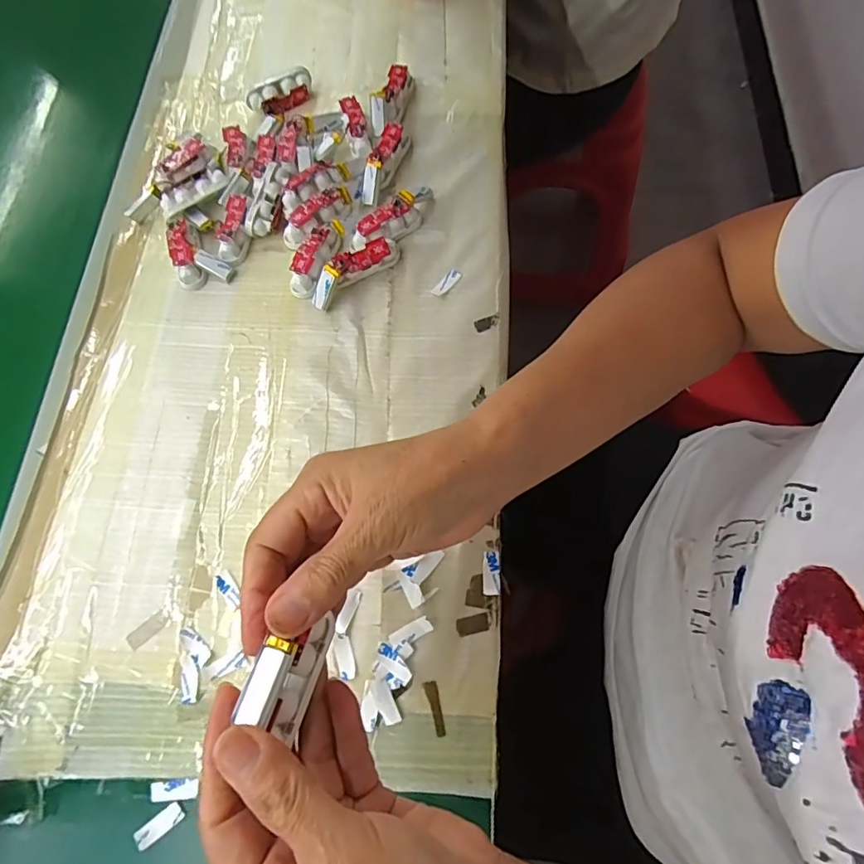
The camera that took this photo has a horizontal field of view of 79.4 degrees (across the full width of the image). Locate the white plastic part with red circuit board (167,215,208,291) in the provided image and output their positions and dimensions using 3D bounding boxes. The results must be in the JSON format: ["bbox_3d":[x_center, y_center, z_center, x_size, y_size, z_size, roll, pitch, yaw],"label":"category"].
[{"bbox_3d":[-0.198,-0.148,0.417,0.021,0.021,0.064,-18,70,-2],"label":"white plastic part with red circuit board"}]

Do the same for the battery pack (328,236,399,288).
[{"bbox_3d":[-0.049,-0.132,0.399,0.054,0.024,0.016,-30,70,-6],"label":"battery pack"}]

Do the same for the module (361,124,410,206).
[{"bbox_3d":[-0.040,-0.225,0.433,0.019,0.020,0.077,16,72,10],"label":"module"}]

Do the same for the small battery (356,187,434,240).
[{"bbox_3d":[-0.026,-0.171,0.413,0.070,0.022,0.021,-37,71,-9],"label":"small battery"}]

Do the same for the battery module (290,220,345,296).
[{"bbox_3d":[-0.091,-0.135,0.403,0.021,0.022,0.060,25,74,13],"label":"battery module"}]

